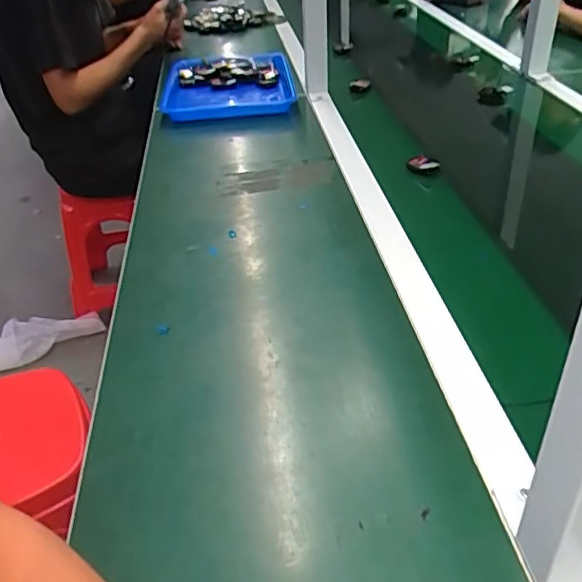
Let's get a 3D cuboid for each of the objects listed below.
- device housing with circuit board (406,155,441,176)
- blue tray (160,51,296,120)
[{"bbox_3d":[0.191,-0.181,0.859,0.047,0.027,0.015,-6,36,-4],"label":"device housing with circuit board"},{"bbox_3d":[-0.120,-0.395,1.153,0.249,0.044,0.291,-8,36,-6],"label":"blue tray"}]

